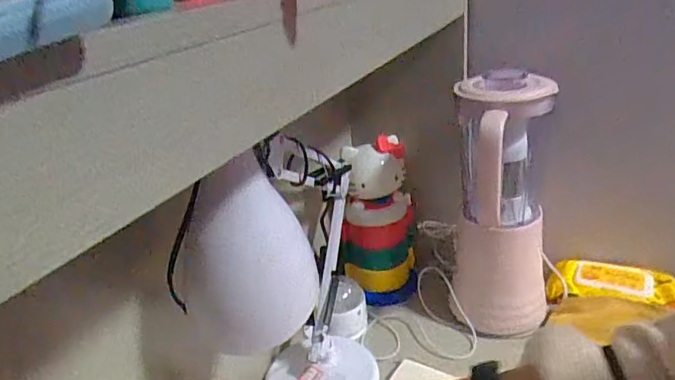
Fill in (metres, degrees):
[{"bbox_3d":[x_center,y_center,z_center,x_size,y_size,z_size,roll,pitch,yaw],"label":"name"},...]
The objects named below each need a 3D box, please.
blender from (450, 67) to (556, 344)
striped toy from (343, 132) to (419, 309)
[{"bbox_3d":[0.219,0.025,0.683,0.122,0.341,0.111,5,28,21],"label":"blender"},{"bbox_3d":[0.063,0.049,0.793,0.107,0.242,0.085,2,27,16],"label":"striped toy"}]

